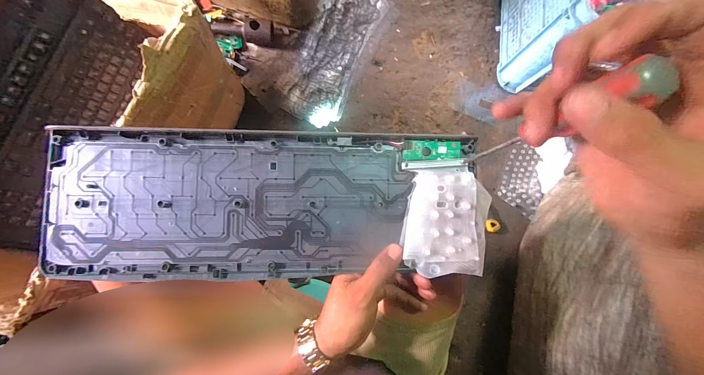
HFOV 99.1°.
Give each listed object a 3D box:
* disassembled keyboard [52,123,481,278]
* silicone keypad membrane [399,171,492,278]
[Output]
[{"bbox_3d":[-0.078,0.016,0.312,0.431,0.018,0.149,0,84,-4],"label":"disassembled keyboard"},{"bbox_3d":[0.104,0.039,0.324,0.098,0.018,0.110,14,84,-8],"label":"silicone keypad membrane"}]

